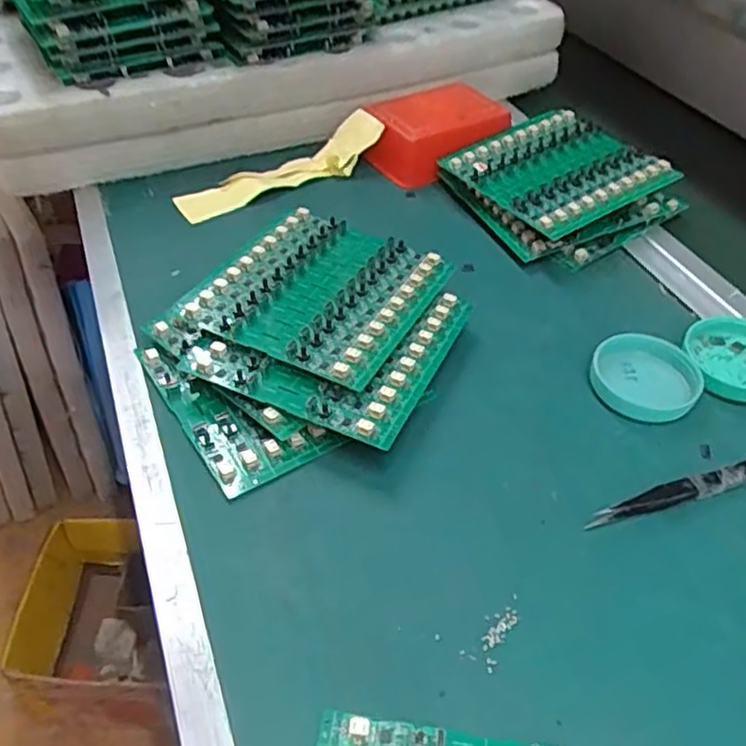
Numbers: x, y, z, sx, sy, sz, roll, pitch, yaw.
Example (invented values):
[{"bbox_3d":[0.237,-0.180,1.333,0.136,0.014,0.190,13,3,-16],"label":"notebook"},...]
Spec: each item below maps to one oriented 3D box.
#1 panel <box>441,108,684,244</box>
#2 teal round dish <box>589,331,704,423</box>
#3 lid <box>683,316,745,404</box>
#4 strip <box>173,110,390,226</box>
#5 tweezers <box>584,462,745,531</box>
[{"bbox_3d":[0.149,-0.169,0.558,0.137,0.016,0.133,-28,53,-21],"label":"panel"},{"bbox_3d":[0.170,0.001,0.427,0.064,0.015,0.060,1,45,-1],"label":"teal round dish"},{"bbox_3d":[0.236,-0.010,0.438,0.064,0.009,0.069,1,45,-1],"label":"lid"},{"bbox_3d":[-0.080,-0.179,0.587,0.186,0.032,0.045,-25,51,-24],"label":"strip"},{"bbox_3d":[0.167,0.064,0.368,0.115,0.009,0.013,-15,47,-16],"label":"tweezers"}]

